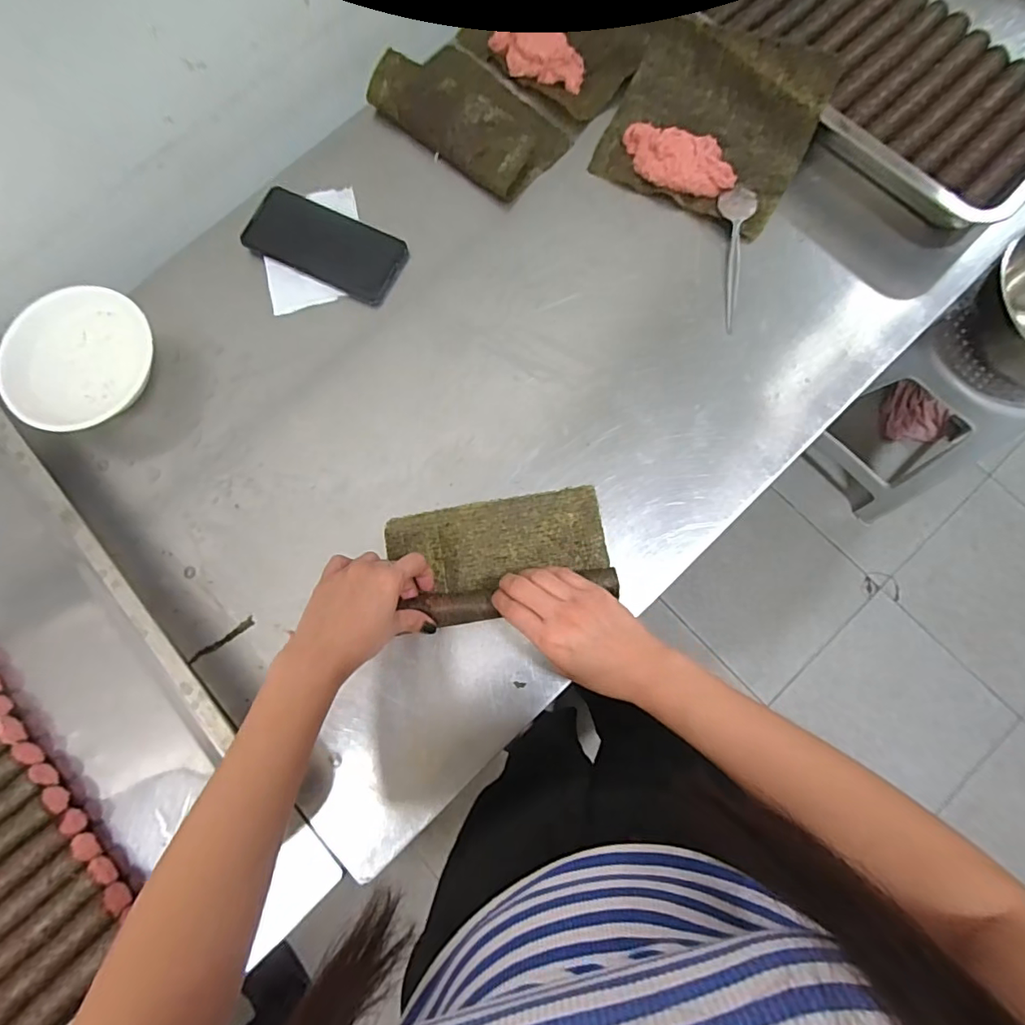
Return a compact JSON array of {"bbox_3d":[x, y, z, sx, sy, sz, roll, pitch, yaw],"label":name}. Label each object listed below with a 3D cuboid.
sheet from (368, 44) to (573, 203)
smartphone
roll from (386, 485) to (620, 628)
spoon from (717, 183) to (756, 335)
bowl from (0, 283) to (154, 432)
[{"bbox_3d":[-0.043,-0.436,0.565,0.197,0.041,0.119,41,83,8],"label":"sheet"},{"bbox_3d":[-0.196,-0.283,0.555,0.163,0.014,0.077,25,81,6],"label":"smartphone"},{"bbox_3d":[-0.012,0.038,0.476,0.195,0.031,0.105,-10,79,0],"label":"roll"},{"bbox_3d":[0.227,-0.263,0.540,0.035,0.013,0.156,6,79,3],"label":"spoon"},{"bbox_3d":[-0.413,-0.144,0.519,0.141,0.057,0.130,0,79,1],"label":"bowl"}]

